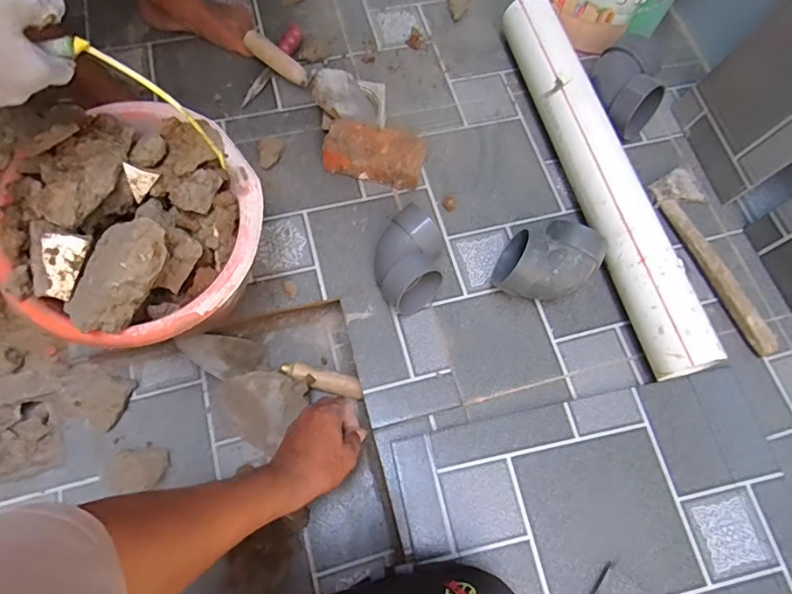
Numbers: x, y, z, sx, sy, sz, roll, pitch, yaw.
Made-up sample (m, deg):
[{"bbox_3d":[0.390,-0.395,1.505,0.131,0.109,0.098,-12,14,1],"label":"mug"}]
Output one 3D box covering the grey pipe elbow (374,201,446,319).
[{"bbox_3d":[0.019,-0.049,0.713,0.095,0.077,0.145,10,68,1],"label":"grey pipe elbow"}]

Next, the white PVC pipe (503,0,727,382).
[{"bbox_3d":[0.304,-0.202,0.784,0.085,0.087,0.675,-12,71,-8],"label":"white PVC pipe"}]

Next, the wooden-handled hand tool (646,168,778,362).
[{"bbox_3d":[0.505,-0.068,0.772,0.107,0.025,0.310,-21,71,-11],"label":"wooden-handled hand tool"}]

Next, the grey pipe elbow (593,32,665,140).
[{"bbox_3d":[0.385,-0.345,0.845,0.105,0.088,0.175,-6,68,-6],"label":"grey pipe elbow"}]

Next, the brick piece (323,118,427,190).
[{"bbox_3d":[-0.035,-0.225,0.797,0.159,0.043,0.082,13,68,2],"label":"brick piece"}]

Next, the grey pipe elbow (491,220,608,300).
[{"bbox_3d":[0.220,-0.046,0.714,0.147,0.092,0.104,3,68,-2],"label":"grey pipe elbow"}]

